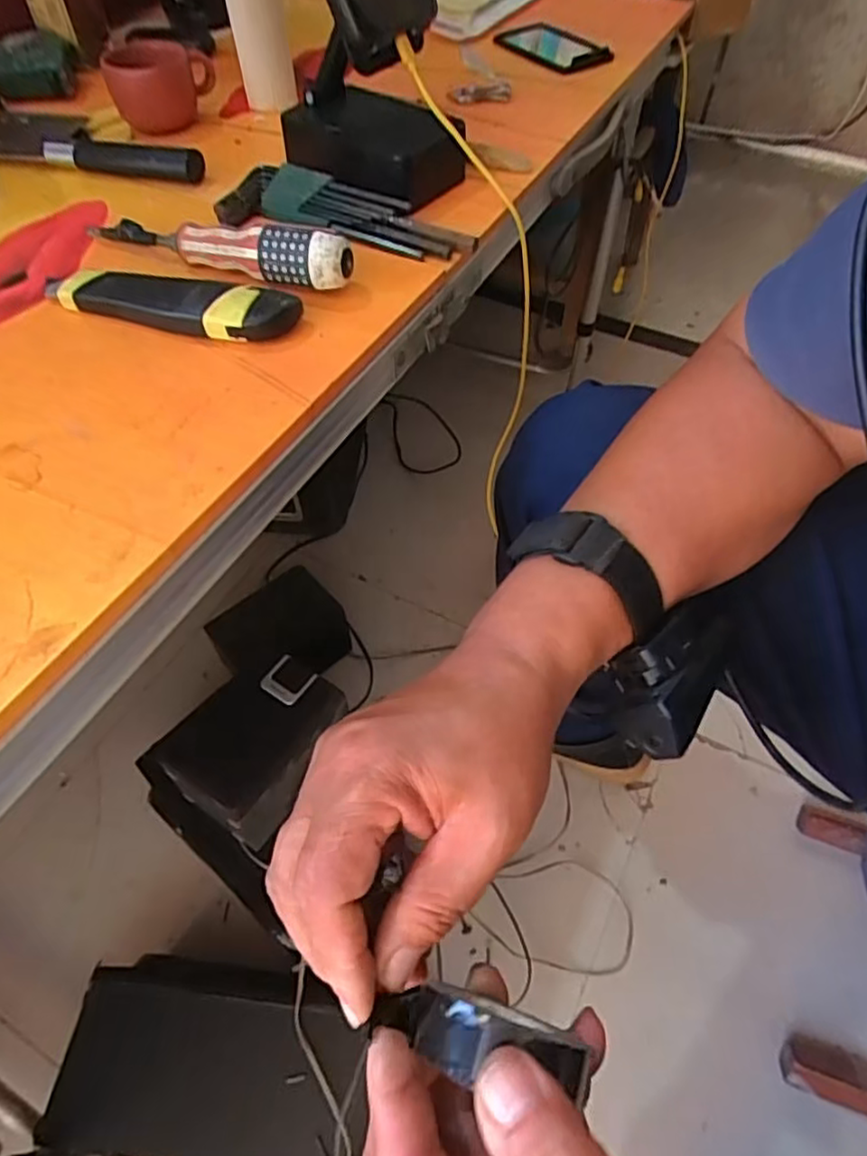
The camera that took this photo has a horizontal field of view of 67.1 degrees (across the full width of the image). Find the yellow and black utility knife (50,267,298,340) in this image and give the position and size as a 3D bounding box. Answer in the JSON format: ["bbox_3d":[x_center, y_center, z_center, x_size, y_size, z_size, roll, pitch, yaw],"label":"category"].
[{"bbox_3d":[-0.157,-0.162,0.381,0.157,0.023,0.032,14,55,9],"label":"yellow and black utility knife"}]

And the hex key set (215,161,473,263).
[{"bbox_3d":[-0.061,-0.253,0.449,0.181,0.026,0.048,12,55,9],"label":"hex key set"}]

